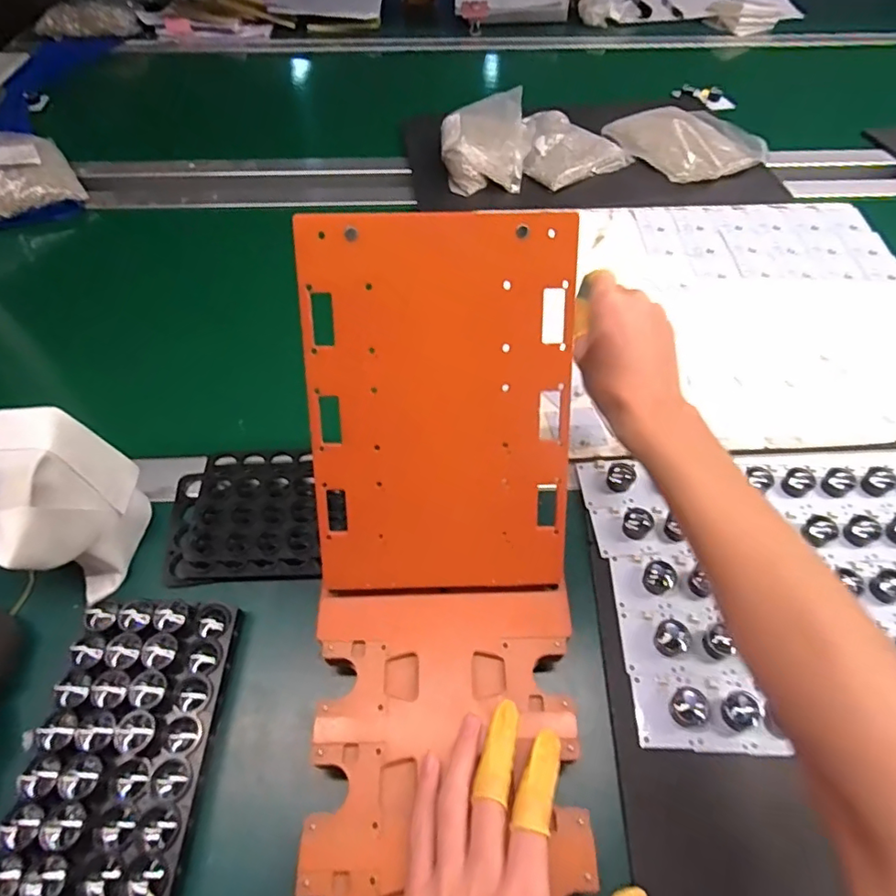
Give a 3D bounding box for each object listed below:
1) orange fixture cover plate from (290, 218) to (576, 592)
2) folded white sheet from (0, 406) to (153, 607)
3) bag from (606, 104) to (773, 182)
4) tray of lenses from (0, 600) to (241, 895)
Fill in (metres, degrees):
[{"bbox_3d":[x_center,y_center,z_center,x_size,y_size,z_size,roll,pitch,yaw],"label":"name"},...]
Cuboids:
[{"bbox_3d":[-0.002,-0.018,0.337,0.155,0.231,0.008,-2,16,-2],"label":"orange fixture cover plate"},{"bbox_3d":[-0.273,0.036,0.376,0.067,0.101,0.103,10,55,7],"label":"folded white sheet"},{"bbox_3d":[0.340,-0.433,0.768,0.177,0.030,0.171,-21,57,-15],"label":"bag"},{"bbox_3d":[-0.199,0.193,0.334,0.095,0.041,0.188,1,54,0],"label":"tray of lenses"}]

